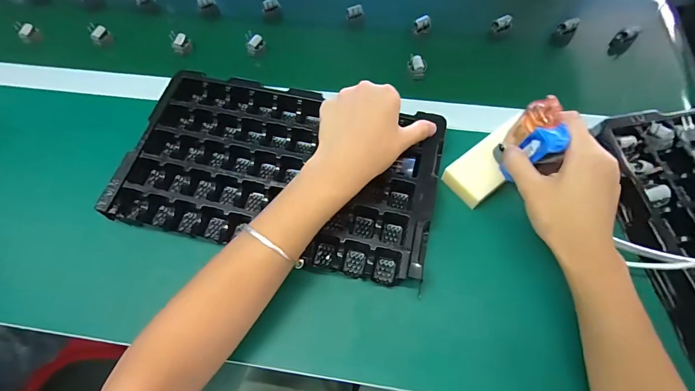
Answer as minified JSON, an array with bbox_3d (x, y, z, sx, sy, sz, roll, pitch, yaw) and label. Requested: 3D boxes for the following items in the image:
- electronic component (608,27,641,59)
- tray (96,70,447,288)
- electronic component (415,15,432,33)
[{"bbox_3d":[0.392,-0.220,0.498,0.023,0.041,0.019,41,73,18],"label":"electronic component"},{"bbox_3d":[-0.073,-0.032,0.401,0.343,0.037,0.198,12,67,7],"label":"tray"},{"bbox_3d":[0.110,-0.249,0.505,0.023,0.019,0.012,-19,67,-6],"label":"electronic component"}]

